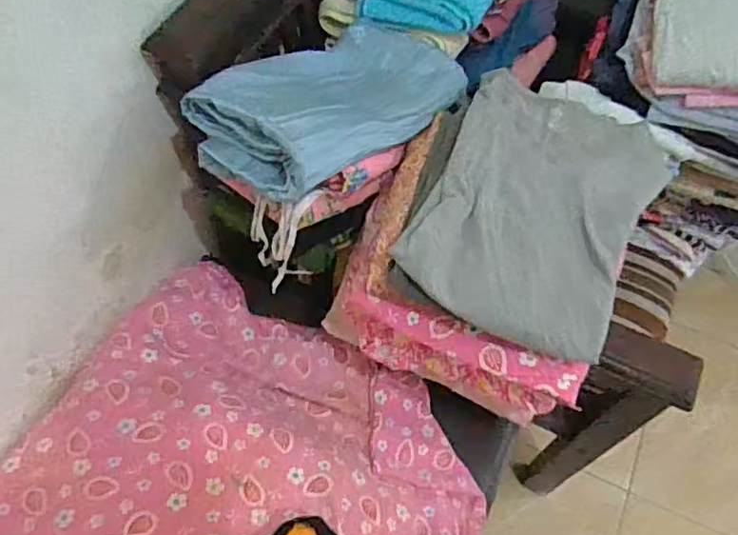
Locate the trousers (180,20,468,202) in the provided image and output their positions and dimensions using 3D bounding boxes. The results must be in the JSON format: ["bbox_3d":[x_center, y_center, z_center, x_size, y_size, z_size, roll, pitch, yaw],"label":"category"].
[{"bbox_3d":[-0.028,-0.187,0.685,0.173,0.070,0.312,35,49,17],"label":"trousers"}]

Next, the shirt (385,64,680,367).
[{"bbox_3d":[0.175,-0.072,0.642,0.218,0.053,0.327,25,61,11],"label":"shirt"}]

